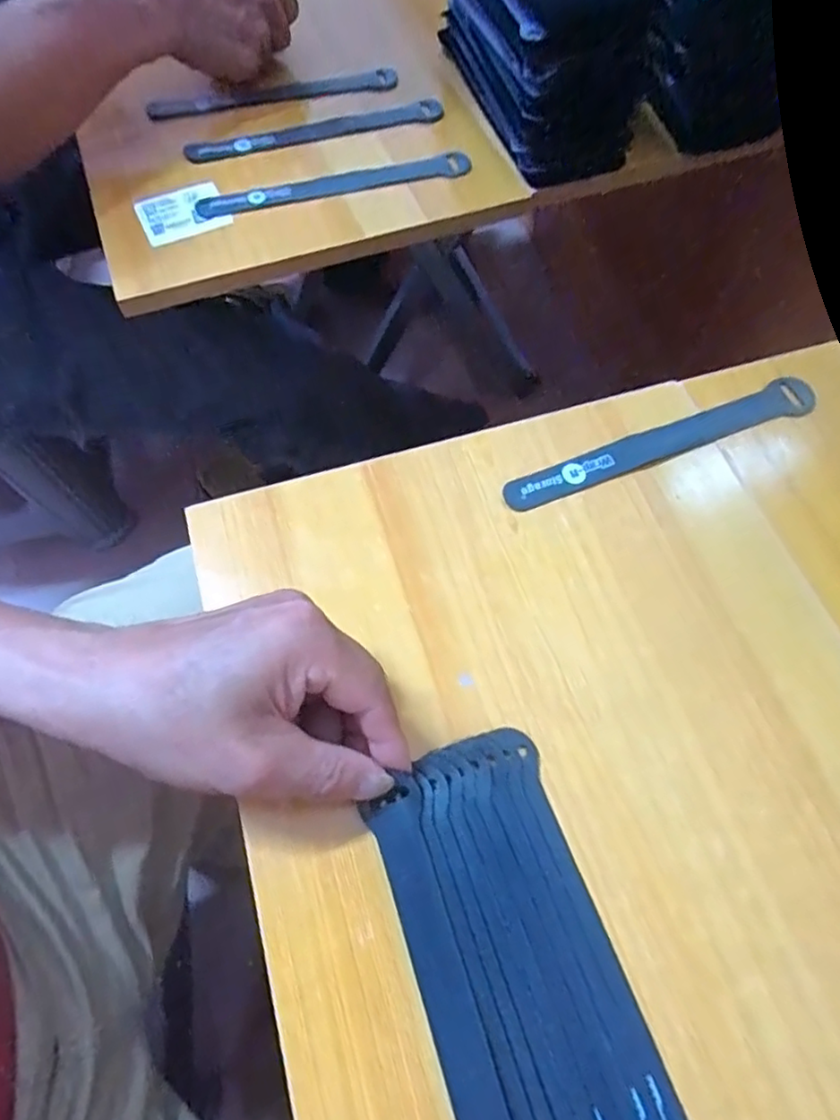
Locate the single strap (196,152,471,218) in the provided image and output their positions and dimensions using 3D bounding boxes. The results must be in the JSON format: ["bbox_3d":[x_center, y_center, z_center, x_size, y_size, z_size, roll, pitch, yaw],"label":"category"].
[{"bbox_3d":[-0.060,-0.277,0.453,0.202,0.005,0.023,-14,66,-6],"label":"single strap"}]

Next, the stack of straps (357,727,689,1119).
[{"bbox_3d":[0.043,0.172,0.237,0.078,0.012,0.196,-18,64,-9],"label":"stack of straps"}]

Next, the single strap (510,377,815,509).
[{"bbox_3d":[0.141,-0.066,0.355,0.197,0.005,0.024,-22,67,-9],"label":"single strap"}]

